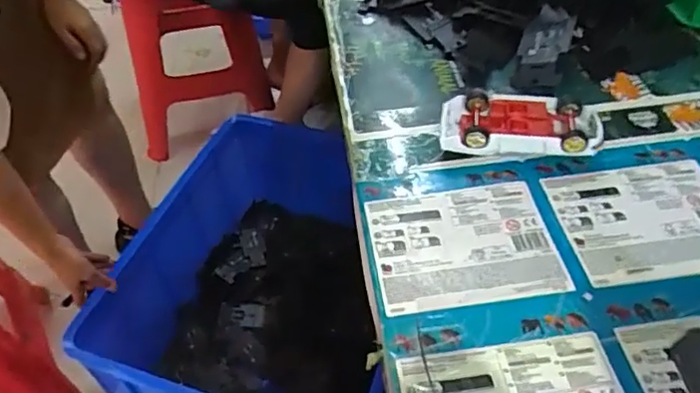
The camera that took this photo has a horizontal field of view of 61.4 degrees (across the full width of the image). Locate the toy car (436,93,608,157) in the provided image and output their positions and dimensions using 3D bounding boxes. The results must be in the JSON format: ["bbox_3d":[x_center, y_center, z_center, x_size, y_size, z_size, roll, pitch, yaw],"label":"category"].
[{"bbox_3d":[0.145,-0.058,0.509,0.128,0.034,0.064,6,47,9],"label":"toy car"}]

